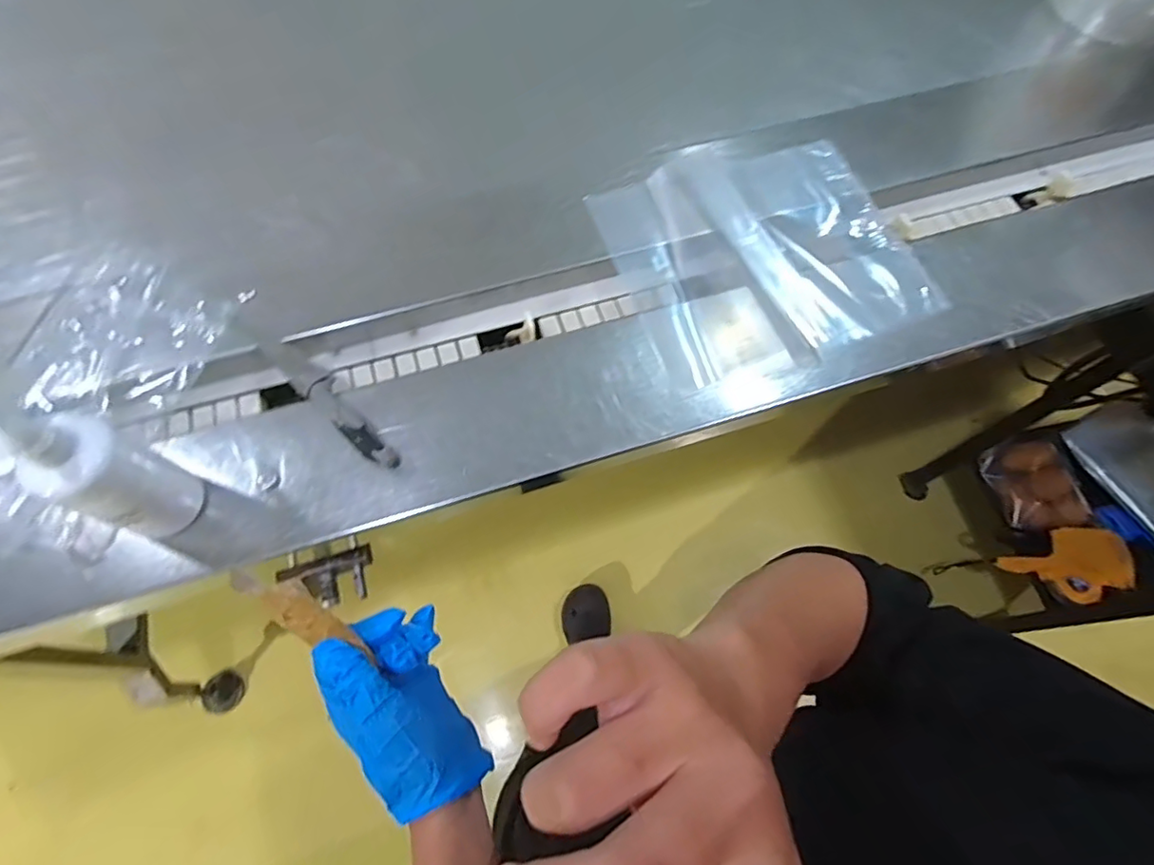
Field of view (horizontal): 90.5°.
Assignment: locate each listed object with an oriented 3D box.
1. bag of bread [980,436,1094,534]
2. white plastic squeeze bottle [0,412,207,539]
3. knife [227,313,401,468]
[{"bbox_3d":[1.009,0.115,1.256,0.200,0.053,0.207,-17,68,-9],"label":"bag of bread"},{"bbox_3d":[-0.397,0.025,0.465,0.072,0.215,0.064,26,68,10],"label":"white plastic squeeze bottle"},{"bbox_3d":[-0.284,-0.055,0.611,0.267,0.028,0.032,41,71,15],"label":"knife"}]

